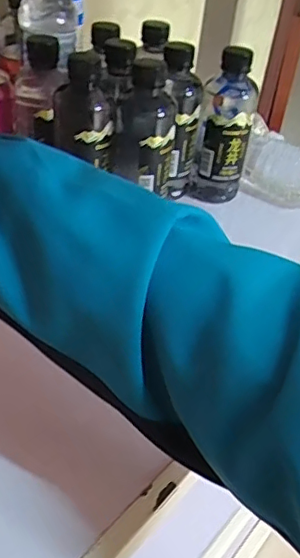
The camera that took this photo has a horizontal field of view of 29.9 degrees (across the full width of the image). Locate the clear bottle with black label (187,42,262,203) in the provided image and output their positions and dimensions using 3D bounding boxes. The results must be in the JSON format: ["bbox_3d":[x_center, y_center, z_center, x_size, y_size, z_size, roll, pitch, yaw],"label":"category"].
[{"bbox_3d":[0.078,-0.150,0.597,0.055,0.156,0.066,13,39,7],"label":"clear bottle with black label"}]

